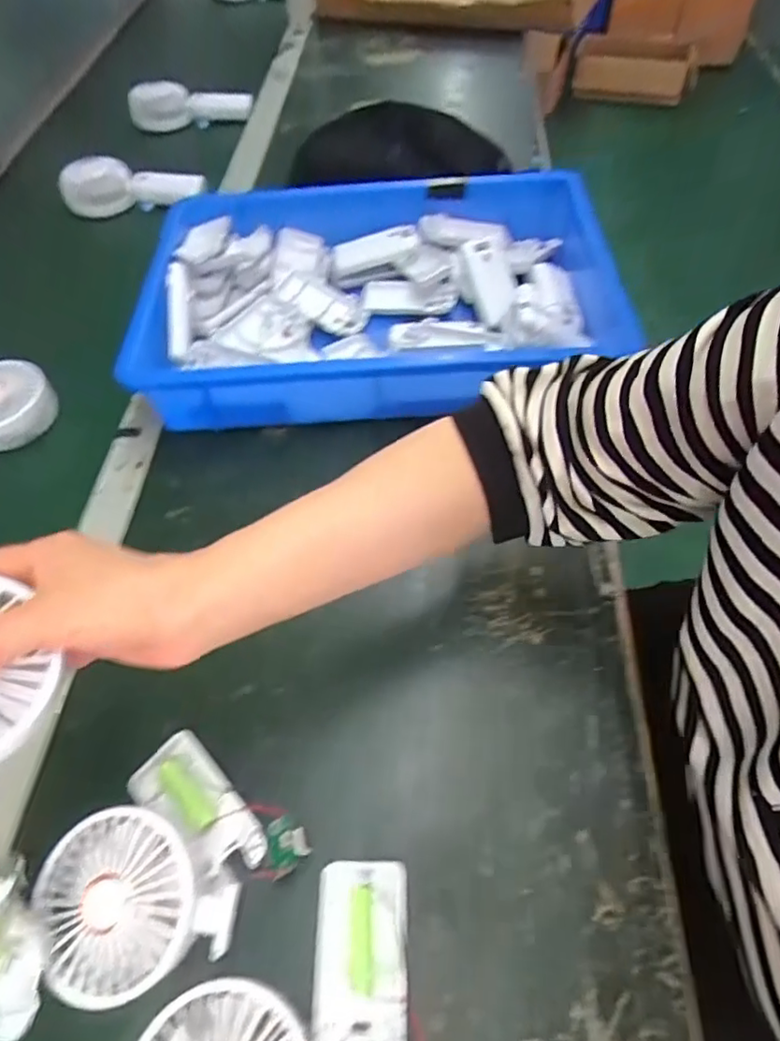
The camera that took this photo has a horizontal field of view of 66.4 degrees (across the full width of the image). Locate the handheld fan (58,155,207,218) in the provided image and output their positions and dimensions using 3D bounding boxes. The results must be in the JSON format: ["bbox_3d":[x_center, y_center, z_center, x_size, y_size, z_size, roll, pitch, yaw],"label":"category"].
[{"bbox_3d":[-0.350,-0.449,0.800,0.188,0.062,0.032,-1,55,3],"label":"handheld fan"}]

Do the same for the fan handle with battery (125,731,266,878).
[{"bbox_3d":[-0.117,0.176,0.360,0.048,0.014,0.095,-40,62,-21],"label":"fan handle with battery"}]

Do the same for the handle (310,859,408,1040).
[{"bbox_3d":[-0.015,0.237,0.320,0.049,0.017,0.093,-1,55,3],"label":"handle"}]

